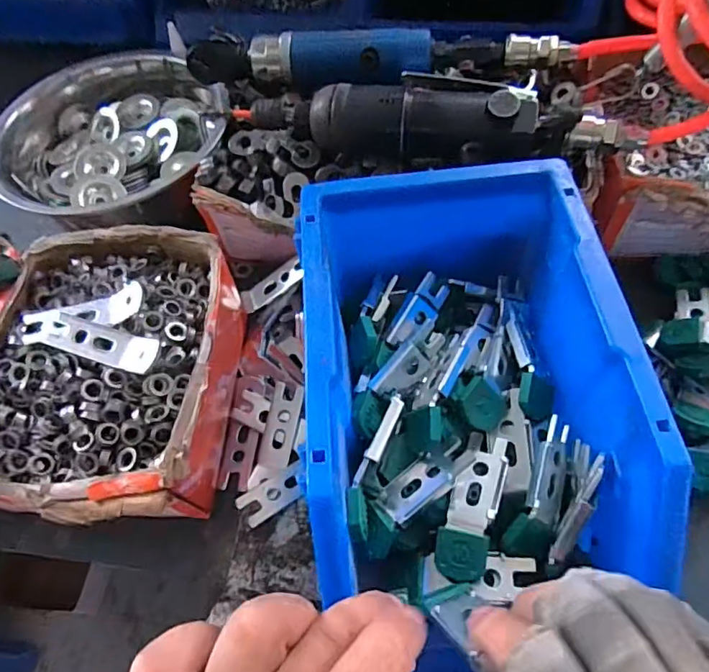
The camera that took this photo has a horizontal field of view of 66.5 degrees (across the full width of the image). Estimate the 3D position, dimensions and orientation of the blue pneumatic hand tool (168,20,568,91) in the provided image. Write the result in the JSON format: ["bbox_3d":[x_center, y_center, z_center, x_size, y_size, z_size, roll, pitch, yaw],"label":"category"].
[{"bbox_3d":[0.008,-0.194,0.383,0.276,0.033,0.030,4,59,6],"label":"blue pneumatic hand tool"}]

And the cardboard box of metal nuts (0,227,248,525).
[{"bbox_3d":[-0.140,0.025,0.329,0.151,0.071,0.178,0,59,4],"label":"cardboard box of metal nuts"}]

